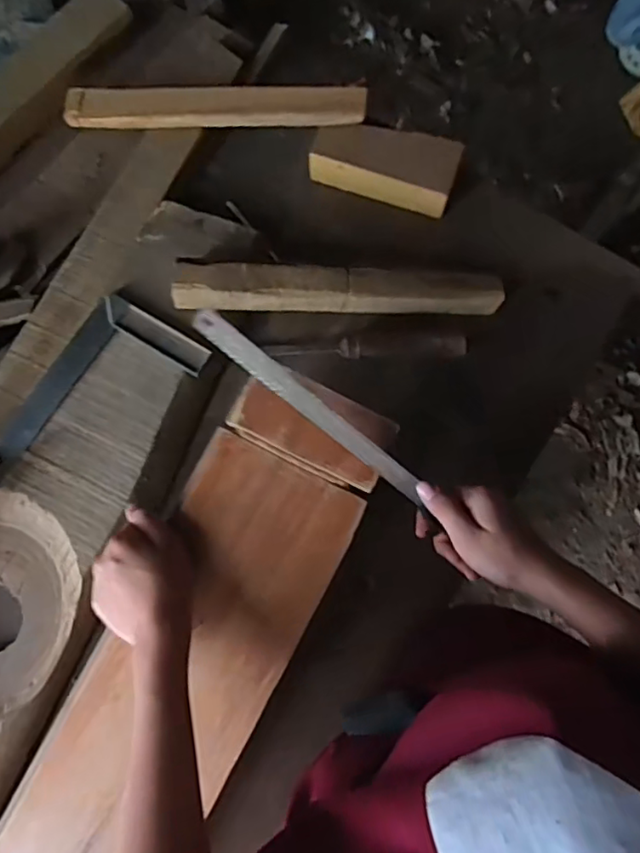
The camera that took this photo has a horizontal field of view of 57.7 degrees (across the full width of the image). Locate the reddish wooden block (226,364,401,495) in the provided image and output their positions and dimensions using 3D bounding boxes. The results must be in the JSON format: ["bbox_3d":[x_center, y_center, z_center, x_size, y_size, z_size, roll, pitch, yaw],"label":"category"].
[{"bbox_3d":[-0.006,-0.003,0.453,0.124,0.019,0.058,26,75,7],"label":"reddish wooden block"}]

